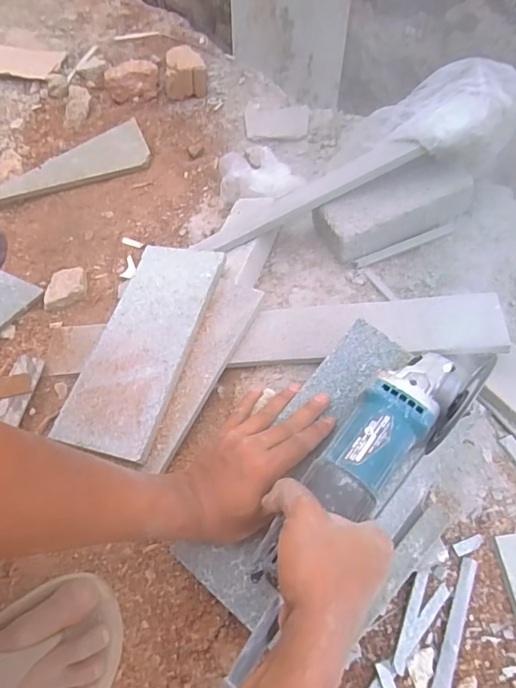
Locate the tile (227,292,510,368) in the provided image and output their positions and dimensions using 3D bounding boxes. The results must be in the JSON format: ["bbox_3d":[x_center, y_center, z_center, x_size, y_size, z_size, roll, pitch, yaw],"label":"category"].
[{"bbox_3d":[0.130,-0.018,0.565,0.317,0.011,0.077,-4,64,11],"label":"tile"}]

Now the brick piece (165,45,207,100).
[{"bbox_3d":[-0.149,-0.560,0.940,0.086,0.063,0.097,-6,65,0],"label":"brick piece"}]

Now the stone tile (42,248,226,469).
[{"bbox_3d":[-0.149,-0.006,0.589,0.128,0.007,0.292,10,64,18],"label":"stone tile"}]

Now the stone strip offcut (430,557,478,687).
[{"bbox_3d":[0.183,0.276,0.430,0.014,0.004,0.148,15,57,28],"label":"stone strip offcut"}]

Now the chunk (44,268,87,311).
[{"bbox_3d":[-0.298,-0.087,0.705,0.063,0.020,0.059,-17,65,-5],"label":"chunk"}]

